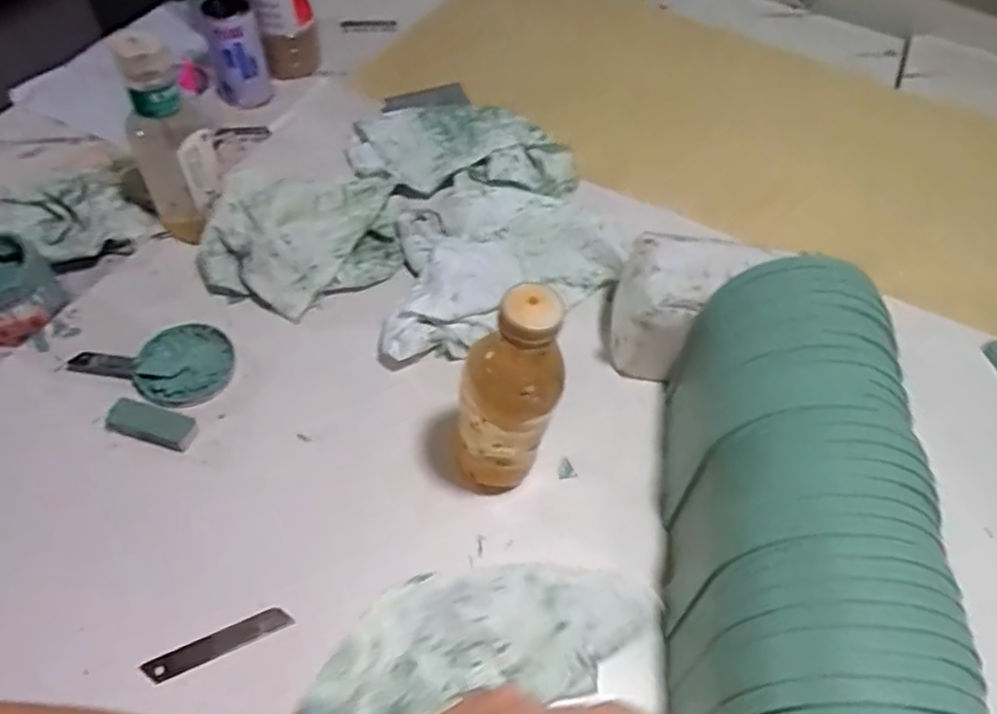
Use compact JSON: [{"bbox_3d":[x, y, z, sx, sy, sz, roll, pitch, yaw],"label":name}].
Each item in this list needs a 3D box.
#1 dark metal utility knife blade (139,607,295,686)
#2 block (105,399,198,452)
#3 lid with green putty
[{"bbox_3d":[-0.199,0.205,0.470,0.099,0.004,0.018,-20,59,-16],"label":"dark metal utility knife blade"},{"bbox_3d":[-0.292,0.058,0.557,0.076,0.017,0.029,15,56,7],"label":"block"},{"bbox_3d":[-0.279,0.007,0.589,0.076,0.019,0.085,3,55,-2],"label":"lid with green putty"}]

